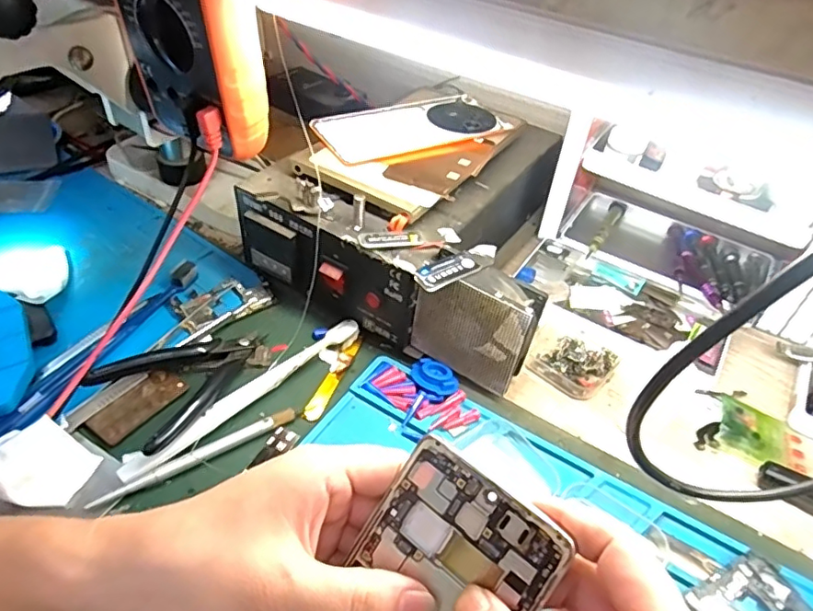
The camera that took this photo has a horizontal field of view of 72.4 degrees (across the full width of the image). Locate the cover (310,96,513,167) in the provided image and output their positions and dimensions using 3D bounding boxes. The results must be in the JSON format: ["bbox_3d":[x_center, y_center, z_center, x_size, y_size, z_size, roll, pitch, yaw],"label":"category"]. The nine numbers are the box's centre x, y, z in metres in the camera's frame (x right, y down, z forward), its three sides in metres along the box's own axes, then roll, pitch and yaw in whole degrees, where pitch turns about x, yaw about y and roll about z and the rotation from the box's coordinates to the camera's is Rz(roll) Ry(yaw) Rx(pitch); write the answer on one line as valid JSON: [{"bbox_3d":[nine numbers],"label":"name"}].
[{"bbox_3d":[0.005,-0.148,0.466,0.156,0.008,0.080,-21,49,-25],"label":"cover"}]

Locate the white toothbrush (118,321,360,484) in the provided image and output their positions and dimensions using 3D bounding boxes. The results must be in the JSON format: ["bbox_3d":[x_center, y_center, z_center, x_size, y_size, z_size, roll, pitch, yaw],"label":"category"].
[{"bbox_3d":[-0.105,0.060,0.380,0.181,0.011,0.020,-32,54,-32],"label":"white toothbrush"}]

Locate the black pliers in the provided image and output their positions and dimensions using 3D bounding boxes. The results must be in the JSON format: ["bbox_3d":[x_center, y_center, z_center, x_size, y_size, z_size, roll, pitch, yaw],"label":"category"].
[{"bbox_3d":[-0.144,0.046,0.379,0.069,0.025,0.110,33,50,26],"label":"black pliers"}]

